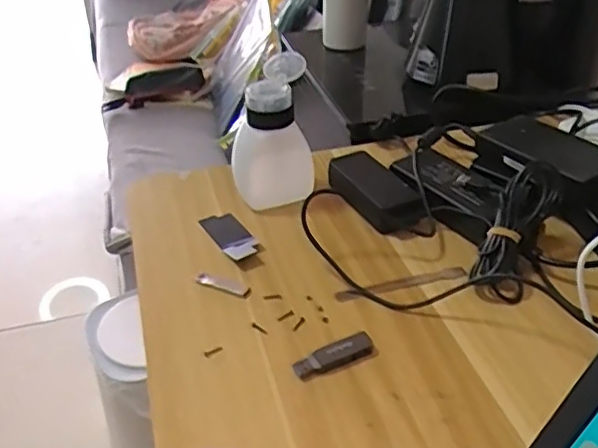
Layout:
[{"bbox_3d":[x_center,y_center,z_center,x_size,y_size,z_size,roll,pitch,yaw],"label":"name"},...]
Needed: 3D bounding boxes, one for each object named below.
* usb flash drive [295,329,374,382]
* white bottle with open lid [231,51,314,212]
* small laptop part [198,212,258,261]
[{"bbox_3d":[0.026,0.097,0.468,0.062,0.012,0.018,-16,38,-19],"label":"usb flash drive"},{"bbox_3d":[-0.027,-0.088,0.623,0.080,0.126,0.084,-3,35,-2],"label":"white bottle with open lid"},{"bbox_3d":[-0.063,0.011,0.592,0.034,0.008,0.073,-21,40,-25],"label":"small laptop part"}]

